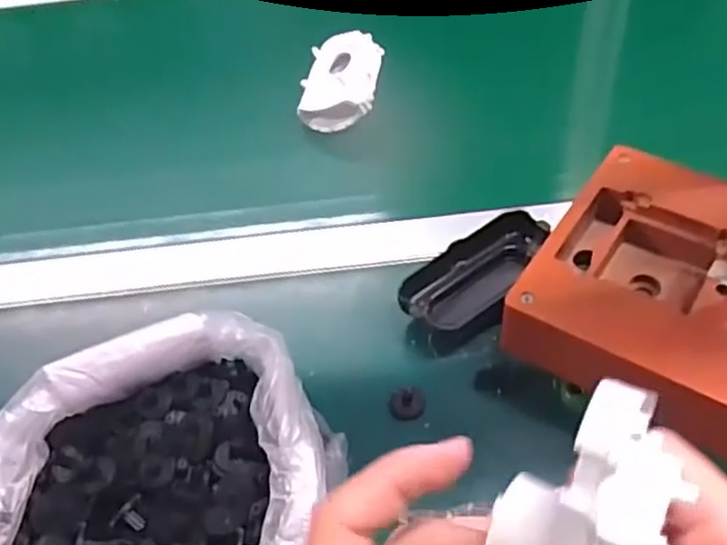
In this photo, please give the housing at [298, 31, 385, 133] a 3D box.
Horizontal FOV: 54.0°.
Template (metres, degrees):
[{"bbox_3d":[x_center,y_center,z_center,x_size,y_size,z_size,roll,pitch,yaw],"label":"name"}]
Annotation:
[{"bbox_3d":[-0.017,-0.160,0.599,0.064,0.045,0.080,8,50,13],"label":"housing"}]

